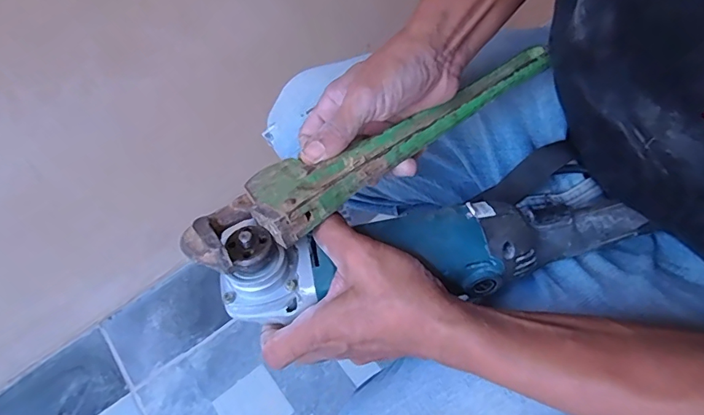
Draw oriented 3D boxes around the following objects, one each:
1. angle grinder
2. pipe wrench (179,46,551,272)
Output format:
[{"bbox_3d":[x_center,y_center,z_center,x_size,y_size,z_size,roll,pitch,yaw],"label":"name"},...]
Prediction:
[{"bbox_3d":[0.058,0.019,0.345,0.297,0.063,0.102,-12,54,-15],"label":"angle grinder"},{"bbox_3d":[0.026,-0.053,0.346,0.315,0.024,0.065,-31,58,-18],"label":"pipe wrench"}]

